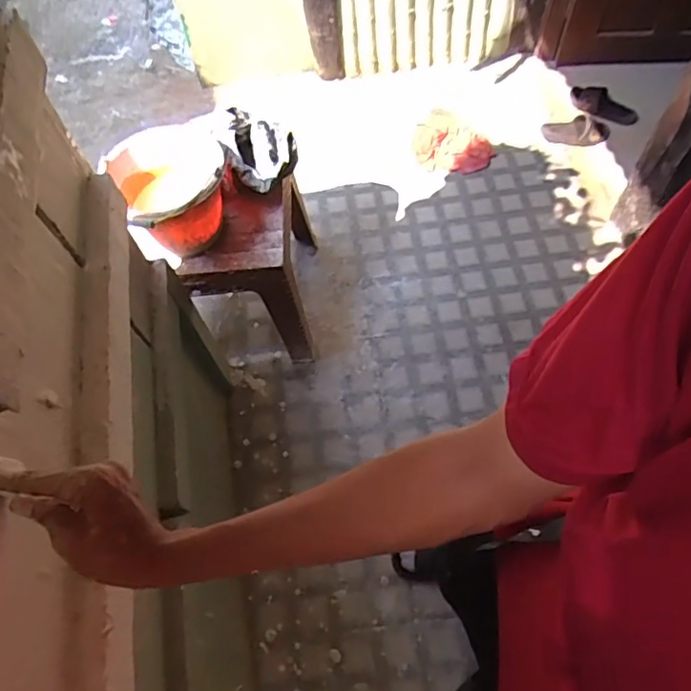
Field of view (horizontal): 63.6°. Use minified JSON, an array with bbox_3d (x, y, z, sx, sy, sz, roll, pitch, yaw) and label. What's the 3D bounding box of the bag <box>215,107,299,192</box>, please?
[{"bbox_3d":[-0.218,-0.485,1.373,0.170,0.164,0.208,11,63,4],"label":"bag"}]

